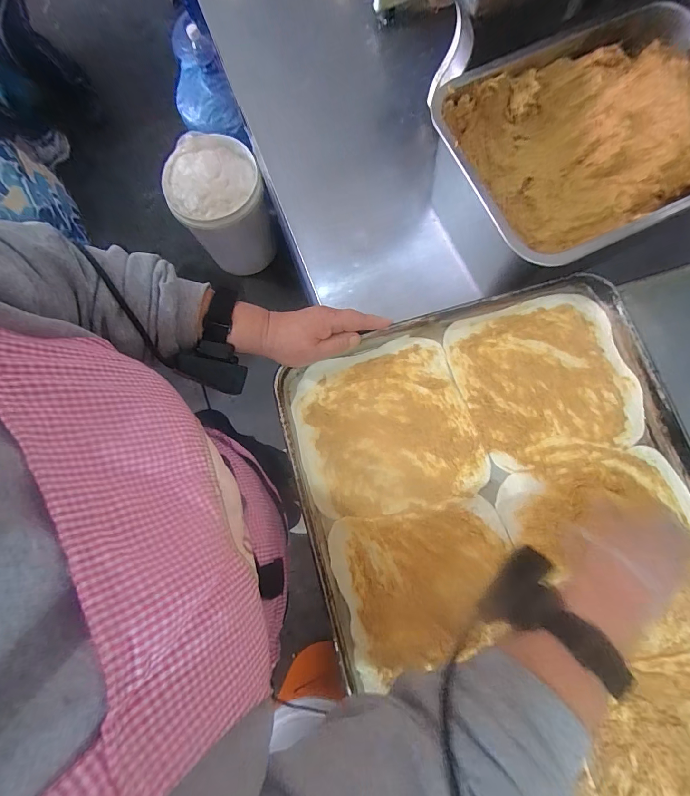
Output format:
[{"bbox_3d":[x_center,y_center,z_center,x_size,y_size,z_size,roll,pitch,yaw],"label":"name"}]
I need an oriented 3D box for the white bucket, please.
[{"bbox_3d":[-0.405,-0.628,1.300,0.278,0.438,0.266,0,80,2],"label":"white bucket"}]

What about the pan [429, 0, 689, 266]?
[{"bbox_3d":[0.303,-0.310,0.453,0.354,0.102,0.266,-22,80,-2],"label":"pan"}]

